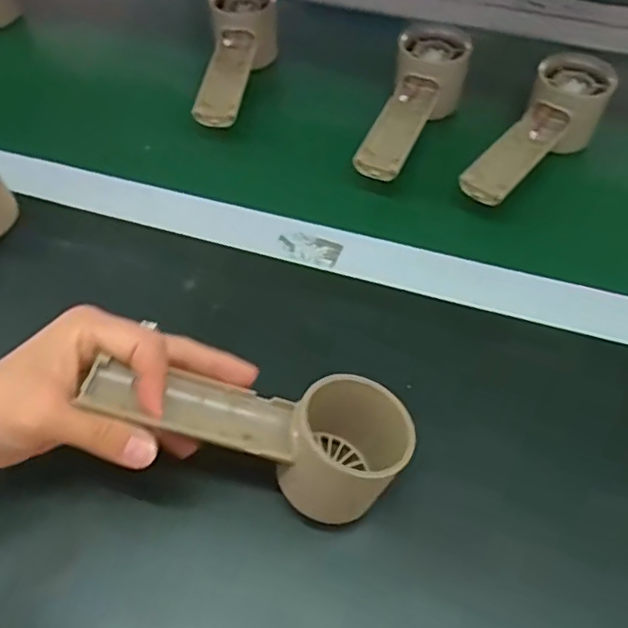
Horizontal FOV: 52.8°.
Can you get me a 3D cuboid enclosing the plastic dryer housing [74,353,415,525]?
[{"bbox_3d":[-0.031,0.056,0.315,0.157,0.046,0.055,16,55,-2],"label":"plastic dryer housing"}]

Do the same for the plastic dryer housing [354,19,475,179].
[{"bbox_3d":[0.081,-0.156,0.506,0.057,0.072,0.161,15,55,10],"label":"plastic dryer housing"}]

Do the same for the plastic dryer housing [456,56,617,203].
[{"bbox_3d":[0.169,-0.127,0.478,0.056,0.068,0.150,29,59,19],"label":"plastic dryer housing"}]

